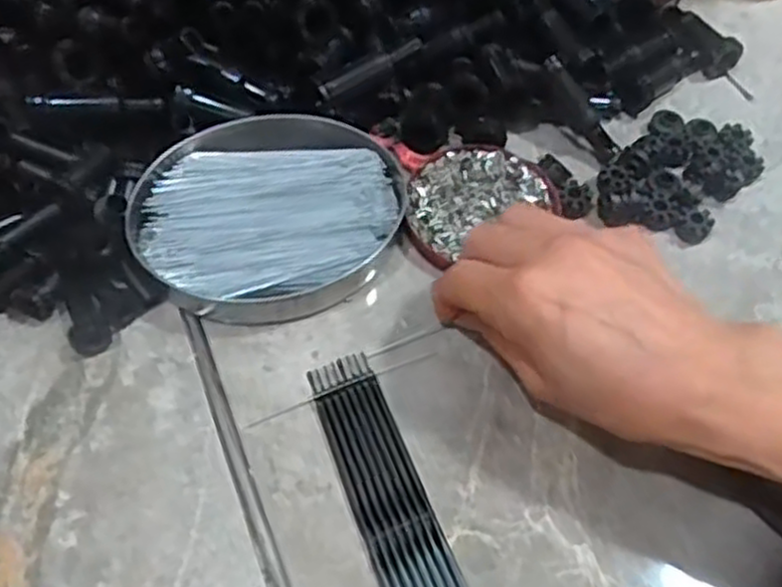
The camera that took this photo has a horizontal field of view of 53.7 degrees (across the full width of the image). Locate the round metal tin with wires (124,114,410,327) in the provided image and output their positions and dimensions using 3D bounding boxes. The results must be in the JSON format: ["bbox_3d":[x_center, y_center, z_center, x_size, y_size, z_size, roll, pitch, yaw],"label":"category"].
[{"bbox_3d":[-0.059,-0.039,0.393,0.134,0.026,0.107,-17,62,-14],"label":"round metal tin with wires"}]

